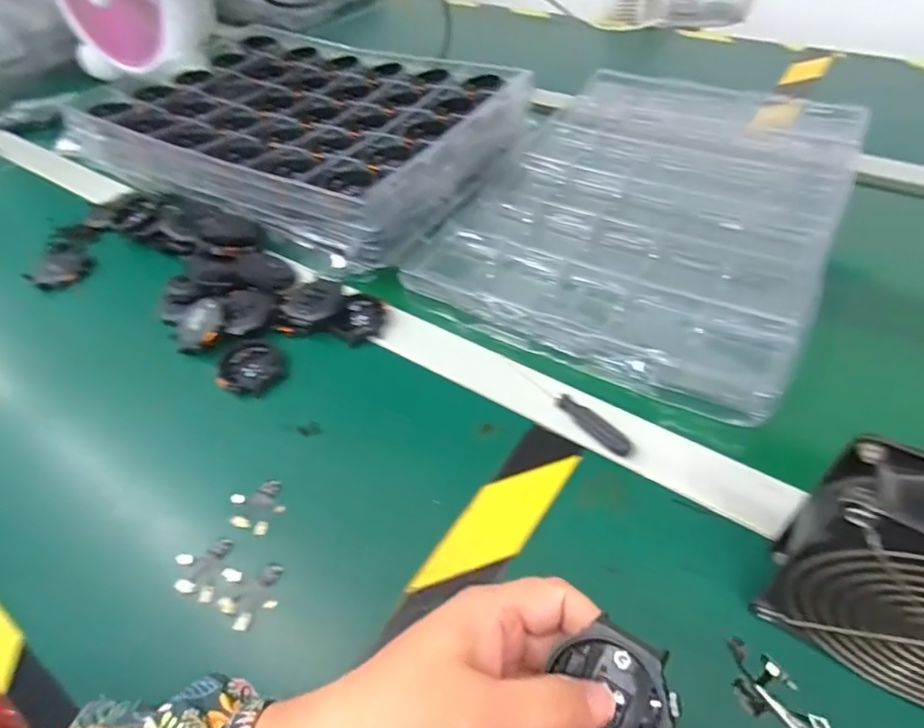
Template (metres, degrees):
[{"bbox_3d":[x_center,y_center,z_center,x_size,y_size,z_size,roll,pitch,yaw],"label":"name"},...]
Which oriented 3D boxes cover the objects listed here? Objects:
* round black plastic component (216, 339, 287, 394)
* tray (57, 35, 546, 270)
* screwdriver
[{"bbox_3d":[-0.162,0.004,0.437,0.046,0.017,0.057,-10,47,-2],"label":"round black plastic component"},{"bbox_3d":[-0.180,-0.277,0.647,0.456,0.059,0.318,25,55,26],"label":"tray"},{"bbox_3d":[0.074,0.027,0.391,0.014,0.008,0.109,-30,51,-20],"label":"screwdriver"}]

